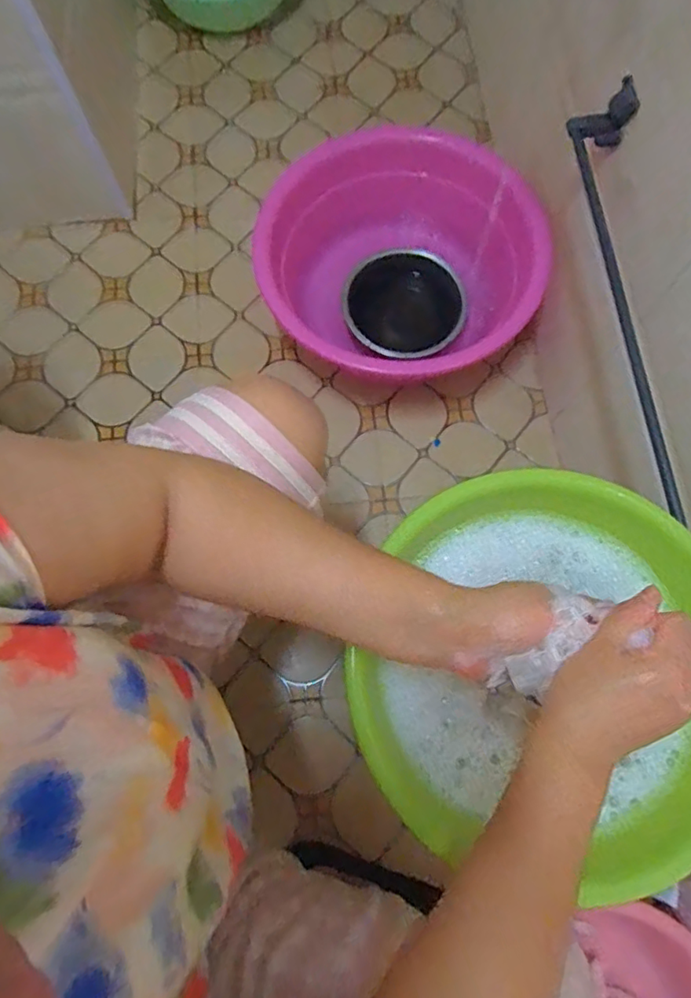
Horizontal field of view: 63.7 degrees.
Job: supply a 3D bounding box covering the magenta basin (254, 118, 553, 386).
[{"bbox_3d":[0.074,-0.379,0.938,0.409,0.172,0.419,0,75,1],"label":"magenta basin"}]

